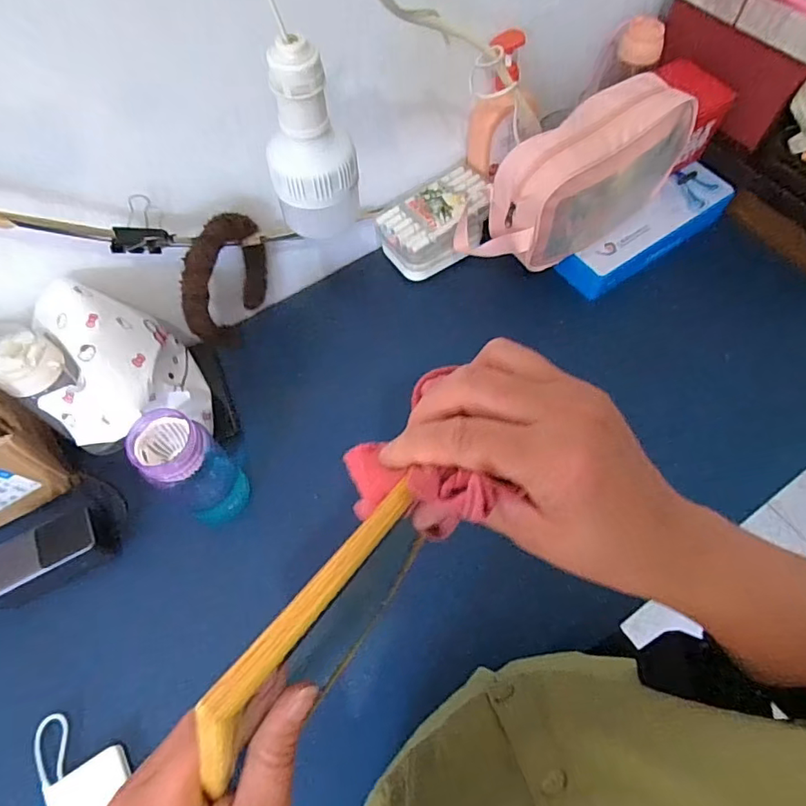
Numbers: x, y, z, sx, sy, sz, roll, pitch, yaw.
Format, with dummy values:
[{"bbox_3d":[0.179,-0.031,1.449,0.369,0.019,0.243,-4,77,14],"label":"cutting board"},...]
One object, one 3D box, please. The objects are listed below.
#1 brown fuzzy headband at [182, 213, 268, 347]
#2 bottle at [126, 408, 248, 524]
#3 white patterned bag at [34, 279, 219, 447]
[{"bbox_3d":[-0.211,-0.147,0.632,0.043,0.166,0.141,10,62,8],"label":"brown fuzzy headband"},{"bbox_3d":[-0.221,0.072,0.551,0.066,0.158,0.071,40,70,21],"label":"bottle"},{"bbox_3d":[-0.304,-0.032,0.564,0.133,0.146,0.165,-31,64,-13],"label":"white patterned bag"}]

